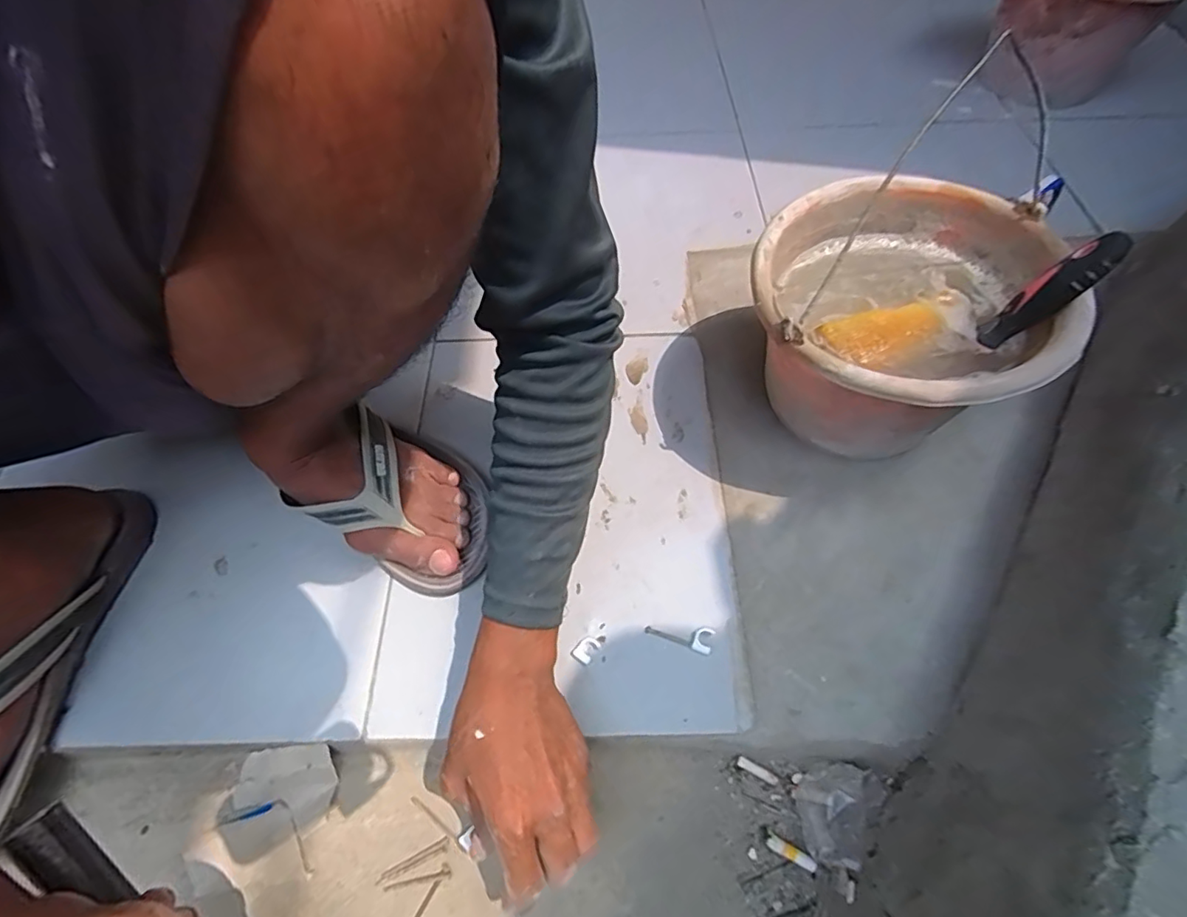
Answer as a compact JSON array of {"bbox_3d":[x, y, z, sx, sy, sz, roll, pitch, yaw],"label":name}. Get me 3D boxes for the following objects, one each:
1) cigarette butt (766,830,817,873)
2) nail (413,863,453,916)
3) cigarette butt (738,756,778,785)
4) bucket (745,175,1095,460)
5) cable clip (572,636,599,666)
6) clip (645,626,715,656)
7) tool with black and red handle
[{"bbox_3d":[0.141,0.283,0.398,0.036,0.007,0.010,26,62,16],"label":"cigarette butt"},{"bbox_3d":[-0.116,0.310,0.385,0.009,0.004,0.050,26,63,16],"label":"nail"},{"bbox_3d":[0.125,0.239,0.425,0.032,0.004,0.008,24,62,15],"label":"cigarette butt"},{"bbox_3d":[0.248,-0.103,0.491,0.242,0.167,0.220,-1,55,1],"label":"bucket"},{"bbox_3d":[-0.006,0.151,0.439,0.016,0.006,0.020,31,64,18],"label":"cable clip"},{"bbox_3d":[0.068,0.139,0.442,0.052,0.006,0.020,14,60,10],"label":"clip"},{"bbox_3d":[0.338,-0.122,0.415,0.018,0.101,0.028,9,56,-21],"label":"tool with black and red handle"}]

